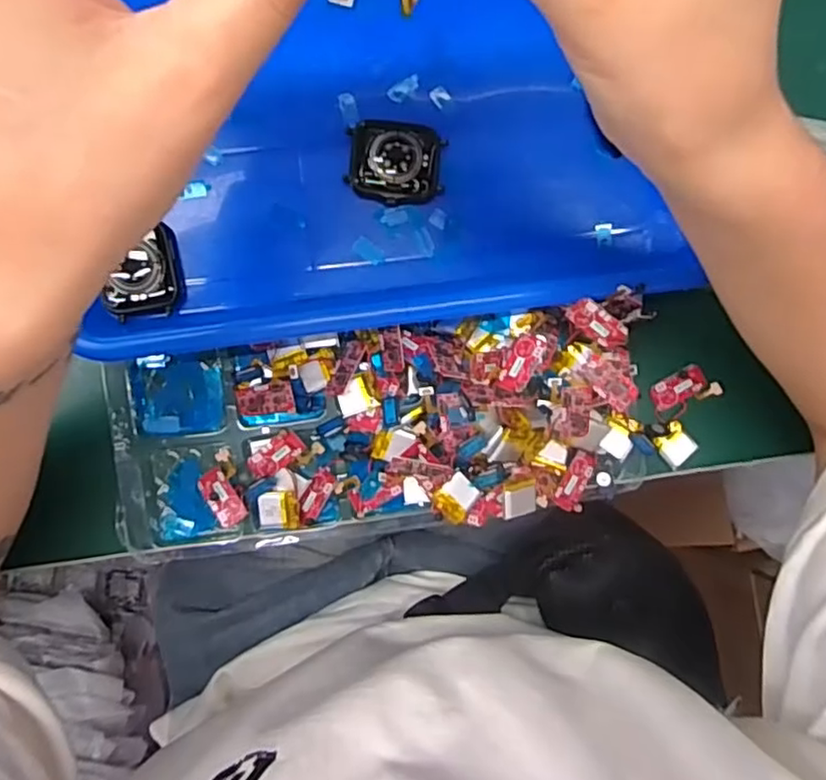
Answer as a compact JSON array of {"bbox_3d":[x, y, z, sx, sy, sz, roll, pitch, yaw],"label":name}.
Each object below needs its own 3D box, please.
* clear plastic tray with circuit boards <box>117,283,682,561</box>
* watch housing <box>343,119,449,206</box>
[{"bbox_3d":[0.001,0.019,0.323,0.293,0.038,0.102,-8,90,-4],"label":"clear plastic tray with circuit boards"},{"bbox_3d":[-0.009,-0.109,0.315,0.045,0.015,0.037,9,89,-4],"label":"watch housing"}]

